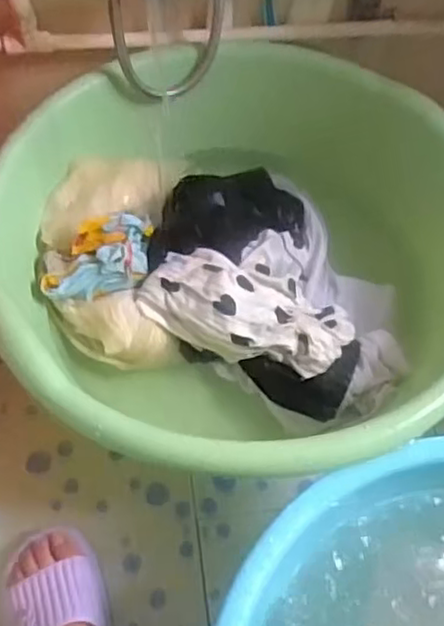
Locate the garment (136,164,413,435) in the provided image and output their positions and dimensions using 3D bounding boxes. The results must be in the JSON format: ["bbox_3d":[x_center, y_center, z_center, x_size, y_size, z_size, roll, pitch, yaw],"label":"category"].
[{"bbox_3d":[0.086,-0.050,0.831,0.342,0.101,0.296,32,62,17],"label":"garment"}]

